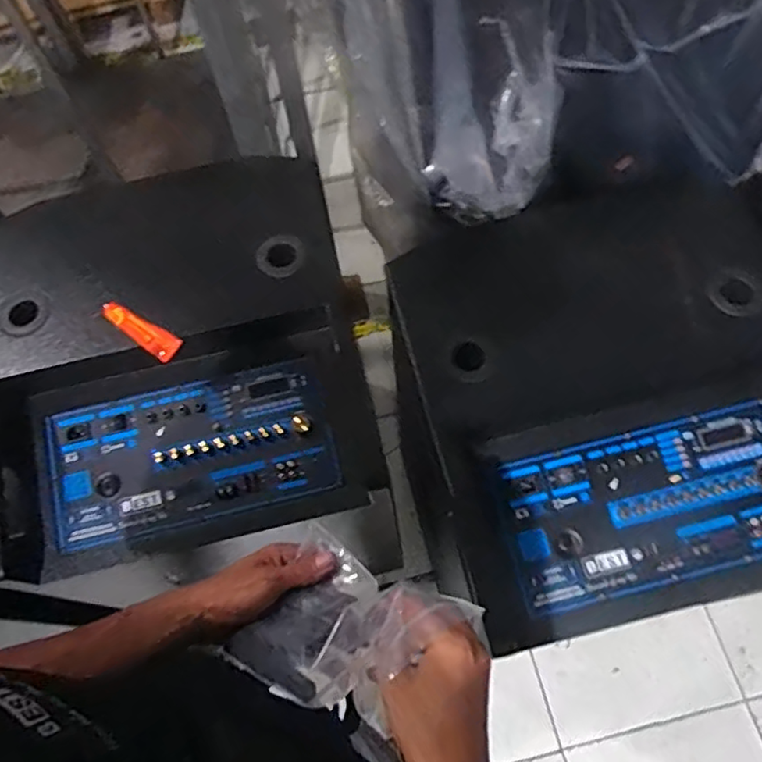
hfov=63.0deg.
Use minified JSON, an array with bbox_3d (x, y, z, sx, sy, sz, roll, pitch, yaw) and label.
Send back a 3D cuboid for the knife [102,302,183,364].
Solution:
[{"bbox_3d":[-0.310,-0.065,0.801,0.108,0.013,0.035,33,71,1],"label":"knife"}]

